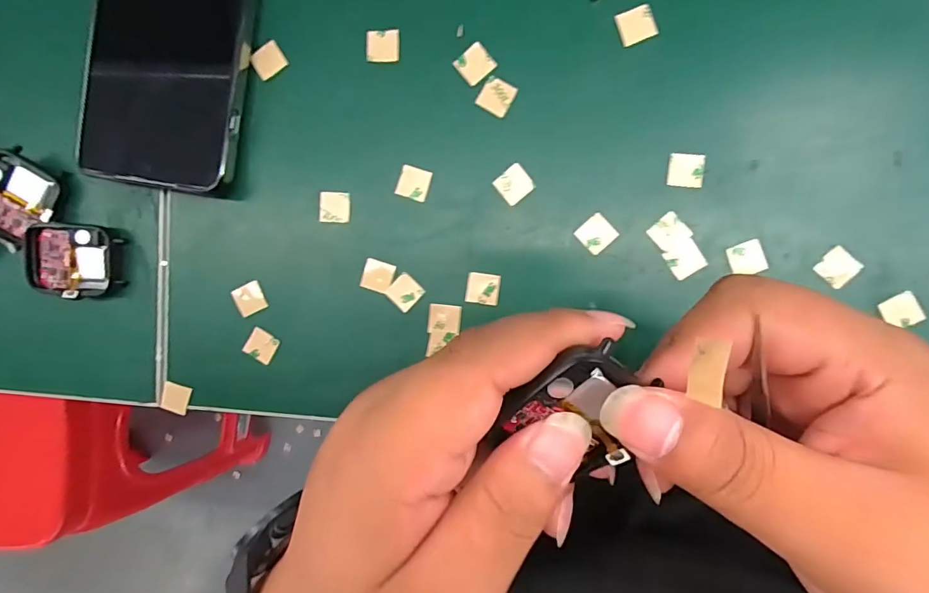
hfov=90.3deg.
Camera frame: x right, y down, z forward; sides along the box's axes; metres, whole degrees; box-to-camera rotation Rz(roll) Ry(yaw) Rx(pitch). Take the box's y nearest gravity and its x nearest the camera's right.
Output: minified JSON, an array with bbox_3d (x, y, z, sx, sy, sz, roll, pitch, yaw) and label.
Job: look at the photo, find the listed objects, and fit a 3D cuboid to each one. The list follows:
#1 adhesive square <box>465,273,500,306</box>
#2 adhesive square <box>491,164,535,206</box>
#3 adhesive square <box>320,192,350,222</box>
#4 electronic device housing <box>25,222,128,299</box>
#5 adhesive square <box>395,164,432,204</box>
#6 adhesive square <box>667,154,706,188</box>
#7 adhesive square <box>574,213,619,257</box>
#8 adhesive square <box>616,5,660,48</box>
[{"bbox_3d":[0.009,-0.004,0.232,0.016,0.004,0.015,8,95,5],"label":"adhesive square"},{"bbox_3d":[0.025,-0.055,0.227,0.016,0.004,0.016,-39,90,6],"label":"adhesive square"},{"bbox_3d":[-0.067,-0.046,0.238,0.015,0.004,0.015,4,94,5],"label":"adhesive square"},{"bbox_3d":[-0.204,-0.019,0.243,0.044,0.014,0.037,5,94,5],"label":"electronic device housing"},{"bbox_3d":[-0.026,-0.057,0.232,0.016,0.004,0.016,19,95,4],"label":"adhesive square"},{"bbox_3d":[0.106,-0.060,0.219,0.016,0.004,0.015,6,94,5],"label":"adhesive square"},{"bbox_3d":[0.065,-0.031,0.225,0.016,0.004,0.016,-43,89,6],"label":"adhesive square"},{"bbox_3d":[0.081,-0.128,0.217,0.017,0.004,0.015,-20,92,6],"label":"adhesive square"}]

